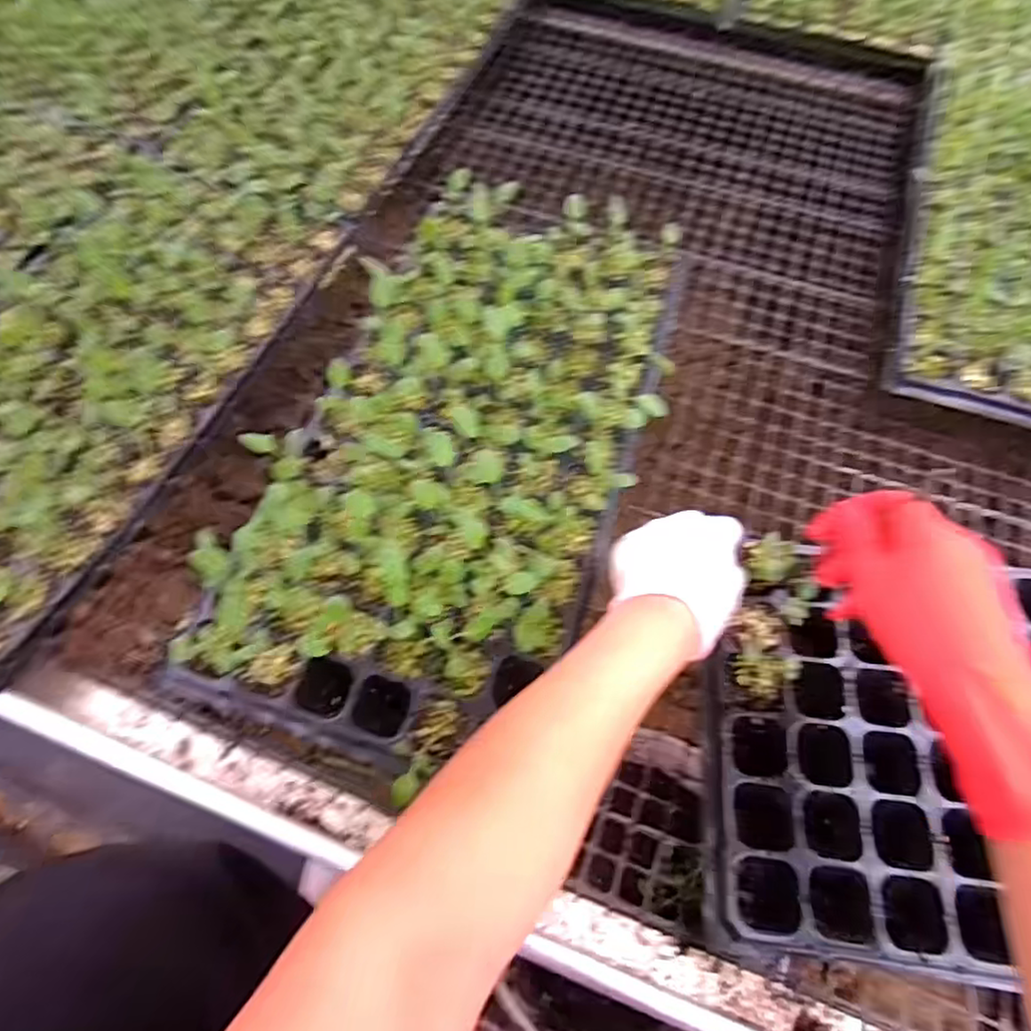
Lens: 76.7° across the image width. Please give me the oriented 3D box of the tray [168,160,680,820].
[{"bbox_3d":[-0.035,-0.080,0.546,0.276,0.070,0.552,20,64,9],"label":"tray"}]

